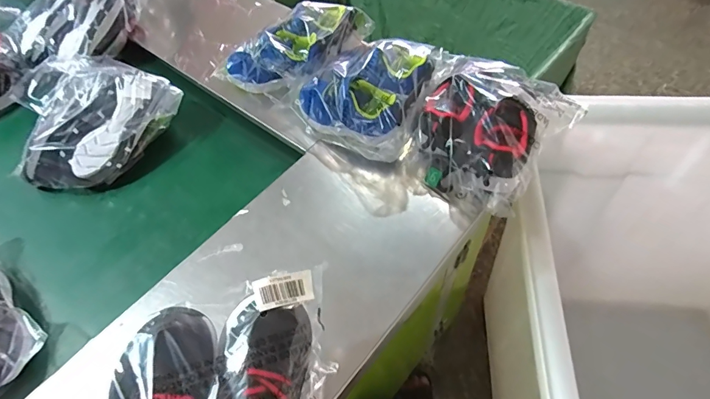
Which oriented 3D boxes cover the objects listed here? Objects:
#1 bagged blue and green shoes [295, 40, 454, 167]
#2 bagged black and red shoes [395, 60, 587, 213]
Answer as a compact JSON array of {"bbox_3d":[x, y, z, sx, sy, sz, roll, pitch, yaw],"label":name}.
[{"bbox_3d":[0.011,-0.152,0.587,0.181,0.076,0.190,21,60,17],"label":"bagged blue and green shoes"},{"bbox_3d":[0.166,-0.104,0.550,0.188,0.078,0.210,35,65,24],"label":"bagged black and red shoes"}]

